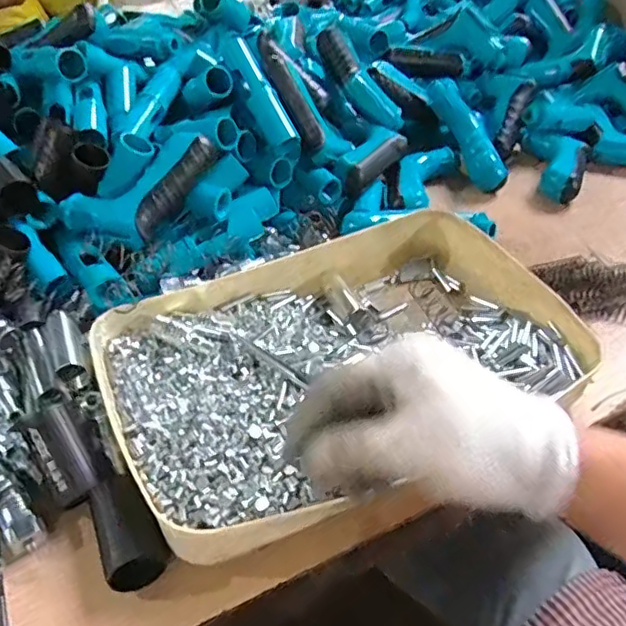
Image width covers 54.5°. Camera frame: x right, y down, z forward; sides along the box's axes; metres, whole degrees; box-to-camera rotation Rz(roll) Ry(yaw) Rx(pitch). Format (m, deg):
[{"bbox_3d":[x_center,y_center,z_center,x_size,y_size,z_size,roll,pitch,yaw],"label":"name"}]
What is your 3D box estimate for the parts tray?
[{"bbox_3d":[0.022,0.031,0.462,0.332,0.048,0.227,-21,47,-20],"label":"parts tray"}]

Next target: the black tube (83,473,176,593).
[{"bbox_3d":[-0.112,0.133,0.364,0.036,0.032,0.068,-27,50,-25],"label":"black tube"}]

